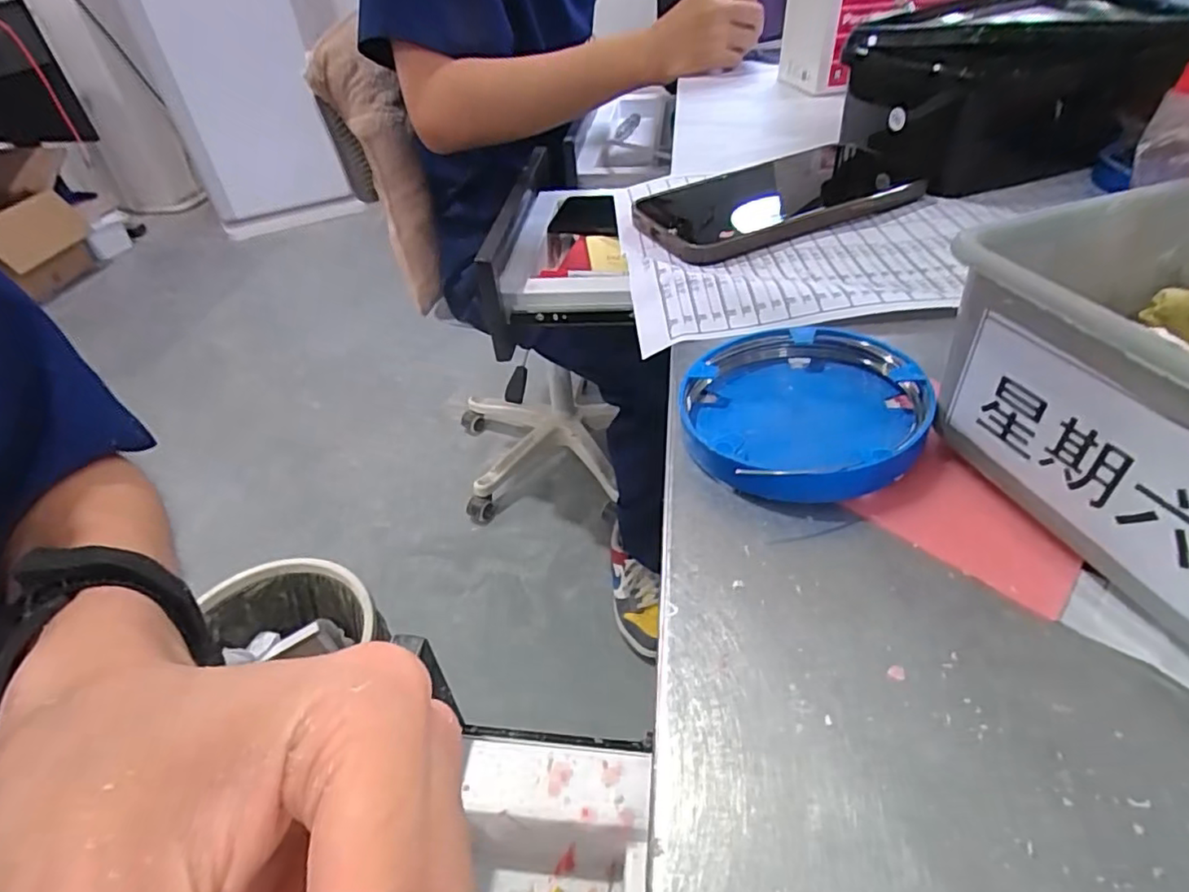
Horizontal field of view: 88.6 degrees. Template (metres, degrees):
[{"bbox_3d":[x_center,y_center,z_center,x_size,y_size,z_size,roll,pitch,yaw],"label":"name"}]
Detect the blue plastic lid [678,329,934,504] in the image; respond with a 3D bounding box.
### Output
[{"bbox_3d":[0.070,-0.014,0.208,0.077,0.016,0.075,-3,43,2],"label":"blue plastic lid"}]

